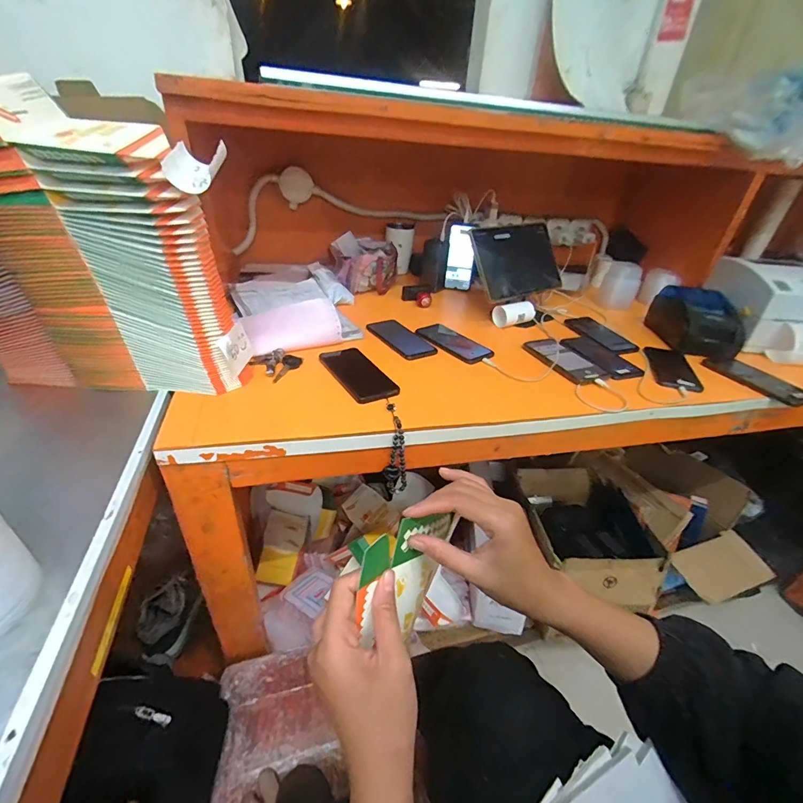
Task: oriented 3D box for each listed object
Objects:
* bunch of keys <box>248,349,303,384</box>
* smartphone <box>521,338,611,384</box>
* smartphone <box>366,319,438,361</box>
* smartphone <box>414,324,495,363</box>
[{"bbox_3d":[-0.215,-0.071,0.695,0.069,0.022,0.076,21,37,23],"label":"bunch of keys"},{"bbox_3d":[0.320,-0.089,0.798,0.088,0.012,0.177,-10,37,-21],"label":"smartphone"},{"bbox_3d":[-0.001,-0.125,0.834,0.085,0.016,0.182,-16,39,-28],"label":"smartphone"},{"bbox_3d":[0.105,-0.124,0.828,0.079,0.009,0.163,-22,42,-34],"label":"smartphone"}]

